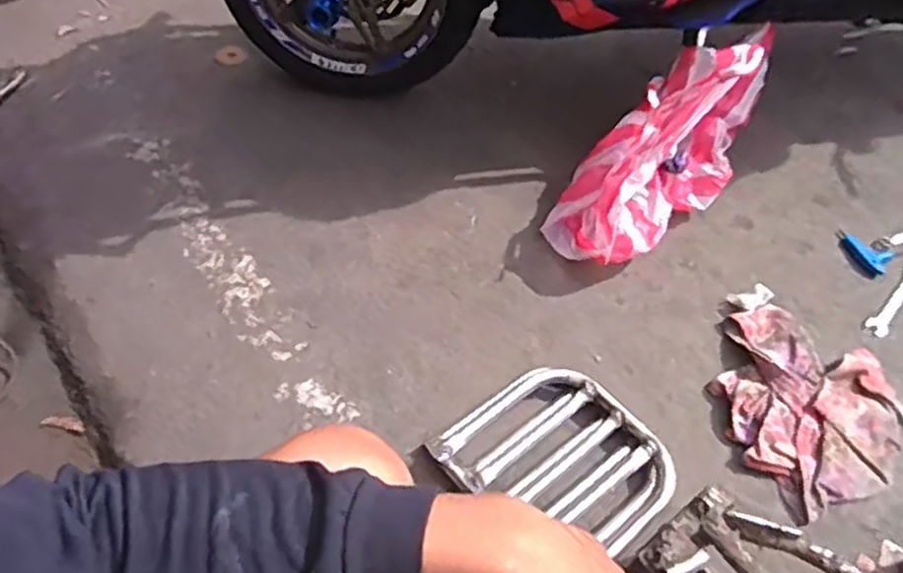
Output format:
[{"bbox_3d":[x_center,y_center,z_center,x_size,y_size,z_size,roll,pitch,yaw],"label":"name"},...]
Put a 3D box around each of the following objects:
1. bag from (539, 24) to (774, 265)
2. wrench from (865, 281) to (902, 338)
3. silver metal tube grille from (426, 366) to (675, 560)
[{"bbox_3d":[0.336,-0.239,1.156,0.404,0.307,0.167,-37,63,-24],"label":"bag"},{"bbox_3d":[0.693,0.014,1.165,0.030,0.007,0.182,37,62,23],"label":"wrench"},{"bbox_3d":[0.138,0.222,0.963,0.222,0.030,0.254,-37,62,-24],"label":"silver metal tube grille"}]

